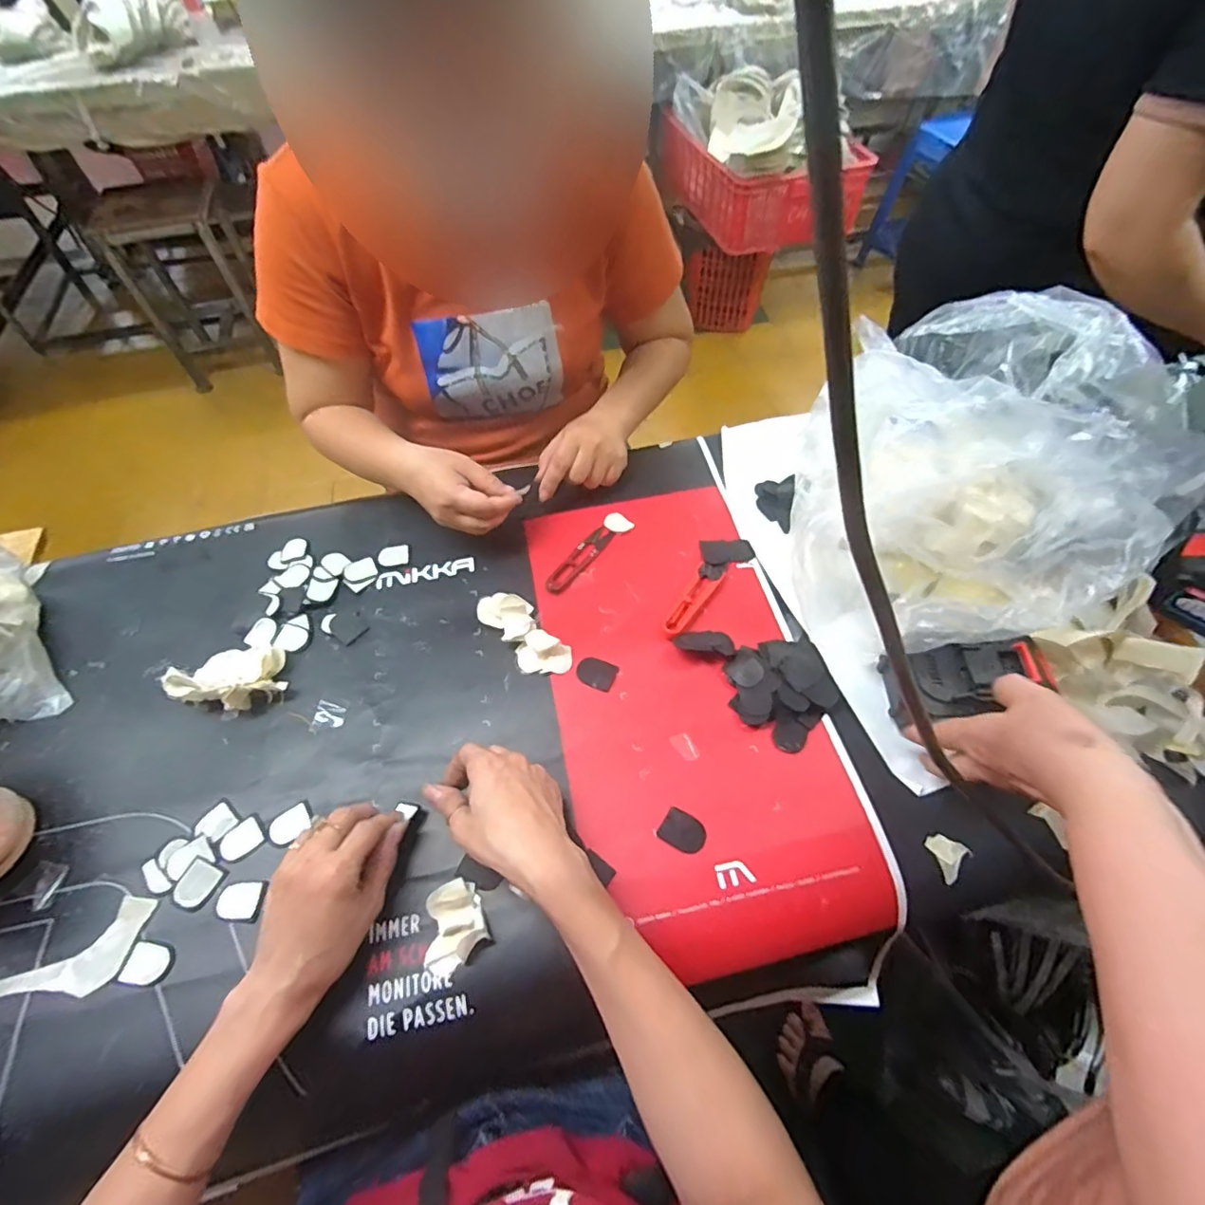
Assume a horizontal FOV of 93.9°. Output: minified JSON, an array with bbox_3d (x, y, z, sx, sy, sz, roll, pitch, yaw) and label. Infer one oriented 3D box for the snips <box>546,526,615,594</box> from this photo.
[{"bbox_3d":[-0.024,-0.046,0.592,0.023,0.007,0.099,32,64,20],"label":"snips"}]

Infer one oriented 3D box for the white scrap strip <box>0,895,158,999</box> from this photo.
[{"bbox_3d":[-0.410,0.263,0.403,0.158,0.008,0.053,-16,59,-8],"label":"white scrap strip"}]

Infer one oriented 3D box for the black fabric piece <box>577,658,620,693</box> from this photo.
[{"bbox_3d":[-0.005,0.065,0.517,0.036,0.004,0.027,23,62,16],"label":"black fabric piece"}]

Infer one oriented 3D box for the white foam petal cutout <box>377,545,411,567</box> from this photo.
[{"bbox_3d":[-0.222,-0.050,0.600,0.031,0.004,0.024,-15,59,-7],"label":"white foam petal cutout"}]

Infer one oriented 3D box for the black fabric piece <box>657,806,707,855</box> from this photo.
[{"bbox_3d":[0.063,0.179,0.440,0.035,0.004,0.027,27,62,17],"label":"black fabric piece"}]

